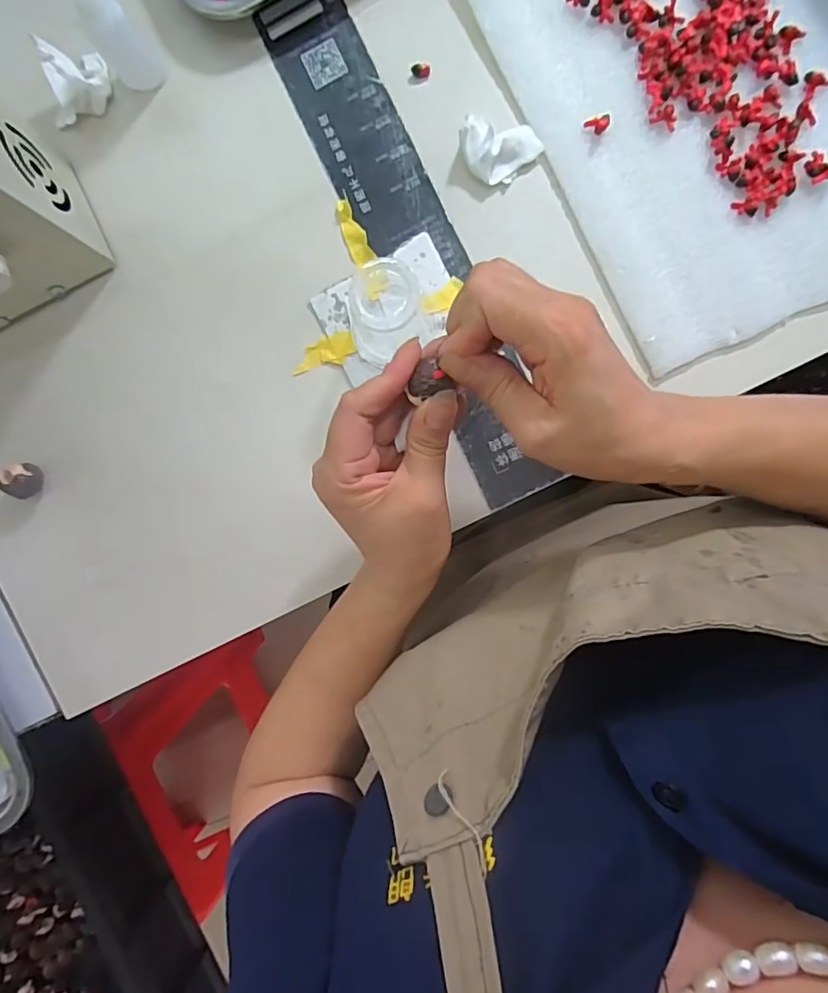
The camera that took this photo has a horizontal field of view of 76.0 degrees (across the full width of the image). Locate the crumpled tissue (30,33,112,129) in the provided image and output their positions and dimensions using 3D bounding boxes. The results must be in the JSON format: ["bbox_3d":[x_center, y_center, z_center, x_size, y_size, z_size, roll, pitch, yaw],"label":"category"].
[{"bbox_3d":[-0.227,-0.274,0.349,0.050,0.031,0.033,-43,89,5],"label":"crumpled tissue"}]

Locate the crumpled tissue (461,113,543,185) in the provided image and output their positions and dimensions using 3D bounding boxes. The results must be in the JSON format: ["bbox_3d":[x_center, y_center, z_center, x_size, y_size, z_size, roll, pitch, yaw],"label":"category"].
[{"bbox_3d":[0.055,-0.219,0.335,0.050,0.016,0.036,10,94,4],"label":"crumpled tissue"}]

